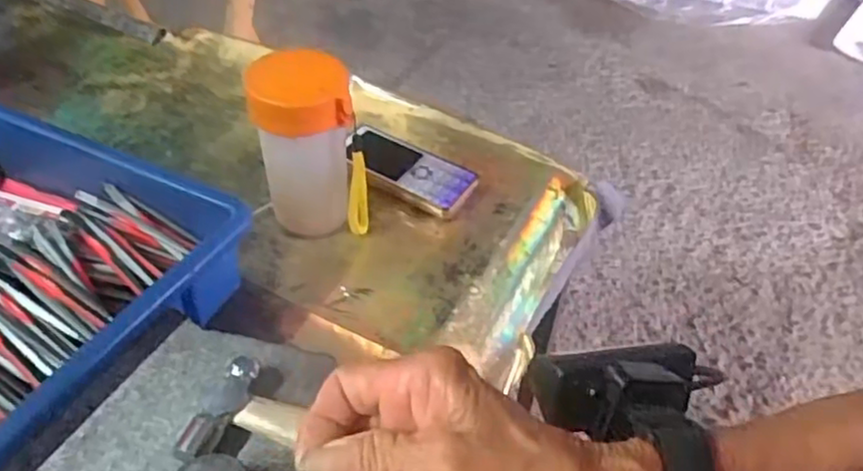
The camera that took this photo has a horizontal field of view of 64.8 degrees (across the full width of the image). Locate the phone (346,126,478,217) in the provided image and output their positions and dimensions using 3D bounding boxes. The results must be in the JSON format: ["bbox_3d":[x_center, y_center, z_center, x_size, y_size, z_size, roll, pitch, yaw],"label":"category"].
[{"bbox_3d":[-0.023,-0.058,0.588,0.121,0.021,0.054,26,49,22],"label":"phone"}]

